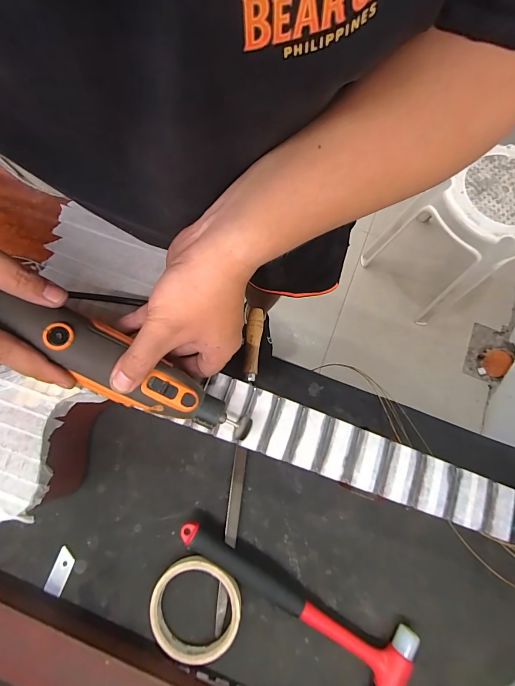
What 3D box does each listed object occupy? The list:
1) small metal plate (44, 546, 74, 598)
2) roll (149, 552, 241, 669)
[{"bbox_3d":[-0.207,0.240,0.362,0.017,0.004,0.045,19,75,4],"label":"small metal plate"},{"bbox_3d":[-0.062,0.266,0.346,0.089,0.018,0.091,0,74,-1],"label":"roll"}]

